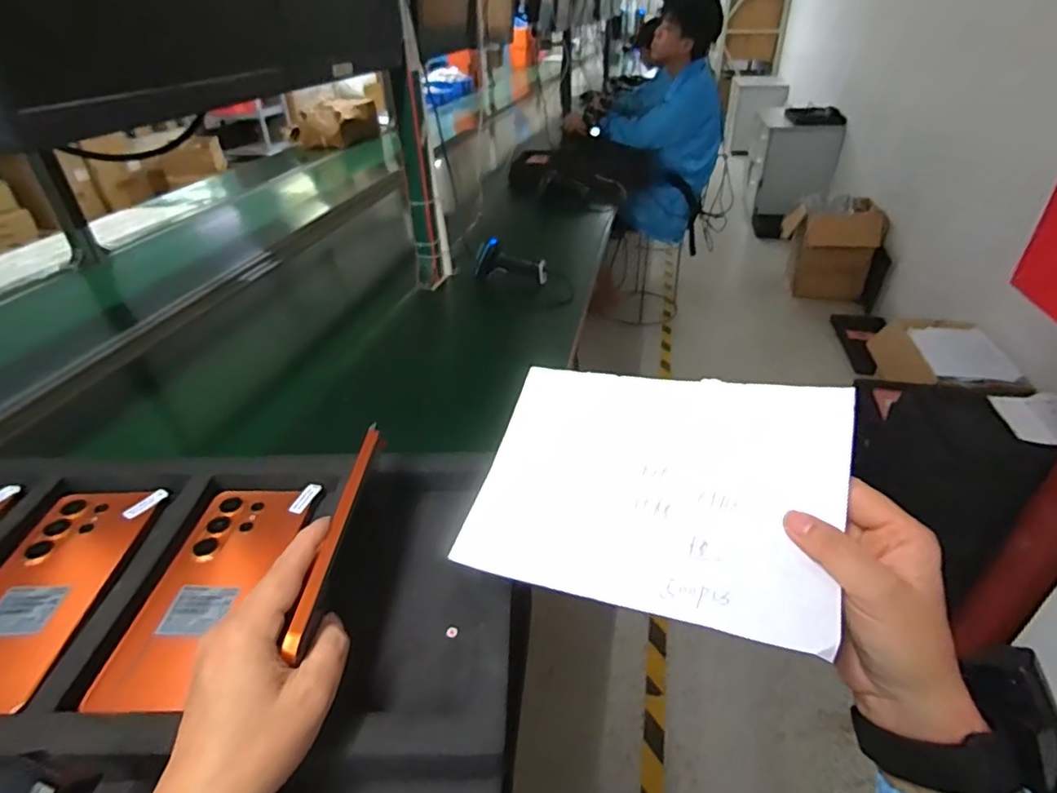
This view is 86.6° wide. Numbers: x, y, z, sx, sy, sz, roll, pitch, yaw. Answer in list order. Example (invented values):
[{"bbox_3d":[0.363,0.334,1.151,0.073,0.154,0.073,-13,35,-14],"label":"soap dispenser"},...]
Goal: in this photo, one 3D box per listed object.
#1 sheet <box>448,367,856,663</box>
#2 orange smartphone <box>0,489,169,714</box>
[{"bbox_3d":[0.069,0.052,0.334,0.205,0.020,0.145,7,59,28],"label":"sheet"},{"bbox_3d":[-0.315,0.124,0.371,0.075,0.016,0.162,-3,35,-1],"label":"orange smartphone"}]

